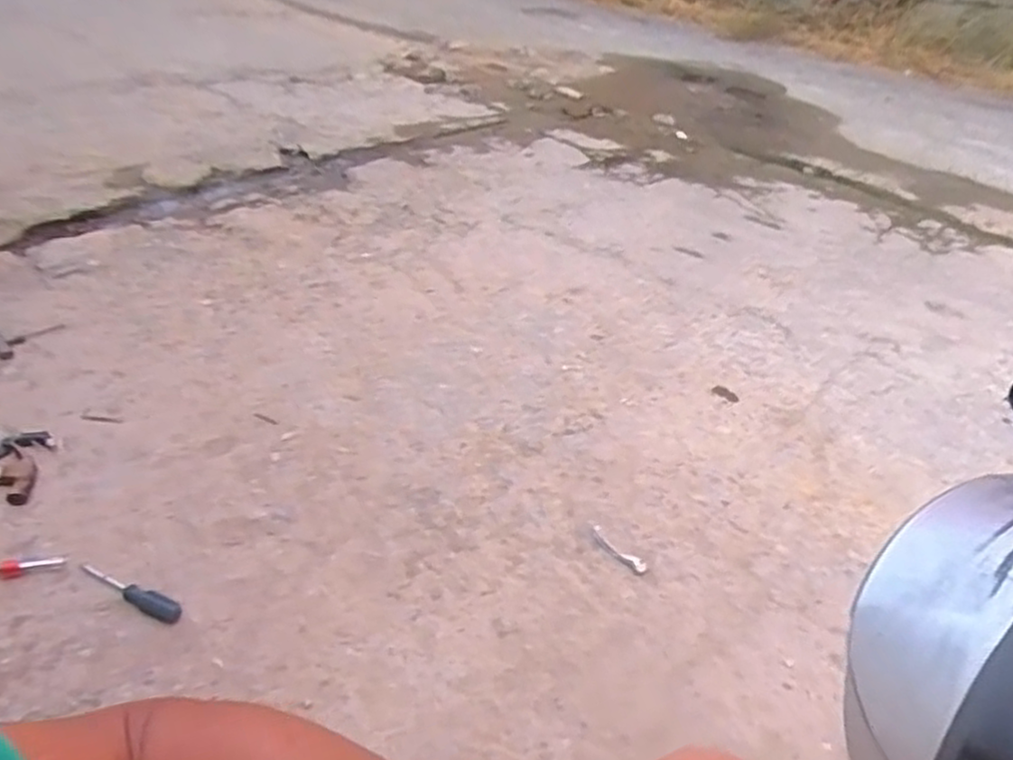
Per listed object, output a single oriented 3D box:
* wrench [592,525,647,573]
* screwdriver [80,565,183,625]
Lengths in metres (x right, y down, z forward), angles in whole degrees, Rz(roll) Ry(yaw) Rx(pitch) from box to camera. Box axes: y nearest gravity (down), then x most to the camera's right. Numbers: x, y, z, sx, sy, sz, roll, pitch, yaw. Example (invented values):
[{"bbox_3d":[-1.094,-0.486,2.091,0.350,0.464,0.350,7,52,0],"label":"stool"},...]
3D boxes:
[{"bbox_3d":[0.195,0.297,1.257,0.029,0.011,0.119,-24,46,-37],"label":"wrench"},{"bbox_3d":[-0.557,0.317,1.059,0.183,0.021,0.029,18,36,13],"label":"screwdriver"}]

